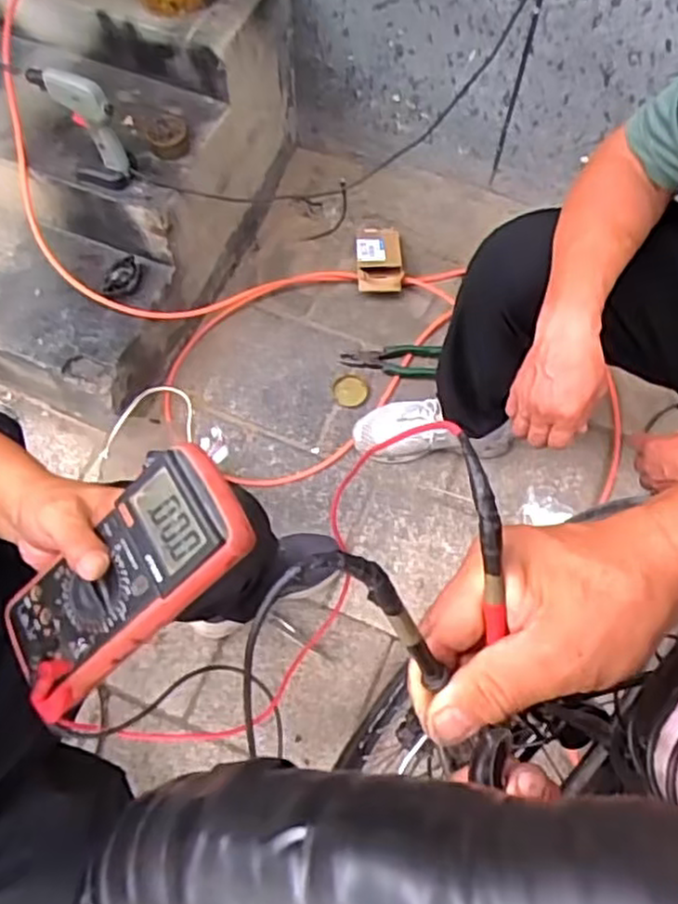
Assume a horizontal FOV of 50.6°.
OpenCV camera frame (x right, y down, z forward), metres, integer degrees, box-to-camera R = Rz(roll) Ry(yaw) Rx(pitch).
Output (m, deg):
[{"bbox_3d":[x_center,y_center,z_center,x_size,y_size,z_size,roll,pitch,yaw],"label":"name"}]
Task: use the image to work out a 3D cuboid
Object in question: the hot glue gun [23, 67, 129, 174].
[{"bbox_3d":[-0.371,-0.477,1.025,0.118,0.170,0.027,16,65,7],"label":"hot glue gun"}]

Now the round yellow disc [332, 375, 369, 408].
[{"bbox_3d":[0.021,-0.112,1.326,0.062,0.012,0.067,0,64,-1],"label":"round yellow disc"}]

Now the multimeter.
[{"bbox_3d":[-0.141,0.079,0.453,0.181,0.028,0.089,-43,69,9],"label":"multimeter"}]

